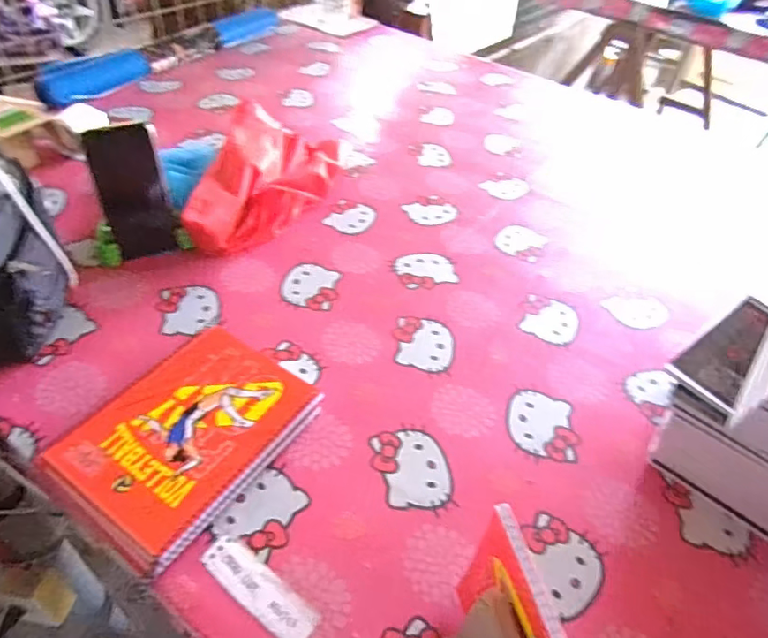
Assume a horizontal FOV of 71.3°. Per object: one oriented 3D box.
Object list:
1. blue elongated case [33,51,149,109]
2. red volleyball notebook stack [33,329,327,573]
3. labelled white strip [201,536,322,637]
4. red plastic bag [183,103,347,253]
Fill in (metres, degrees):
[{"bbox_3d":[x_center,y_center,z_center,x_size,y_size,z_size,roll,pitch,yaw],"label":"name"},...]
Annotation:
[{"bbox_3d":[-0.525,-0.445,0.990,0.044,0.066,0.205,37,52,26],"label":"blue elongated case"},{"bbox_3d":[-0.181,0.107,0.503,0.154,0.027,0.213,29,49,21],"label":"red volleyball notebook stack"},{"bbox_3d":[-0.099,0.215,0.426,0.106,0.004,0.034,30,49,22],"label":"labelled white strip"},{"bbox_3d":[-0.158,-0.207,0.785,0.168,0.074,0.316,4,45,-3],"label":"red plastic bag"}]

